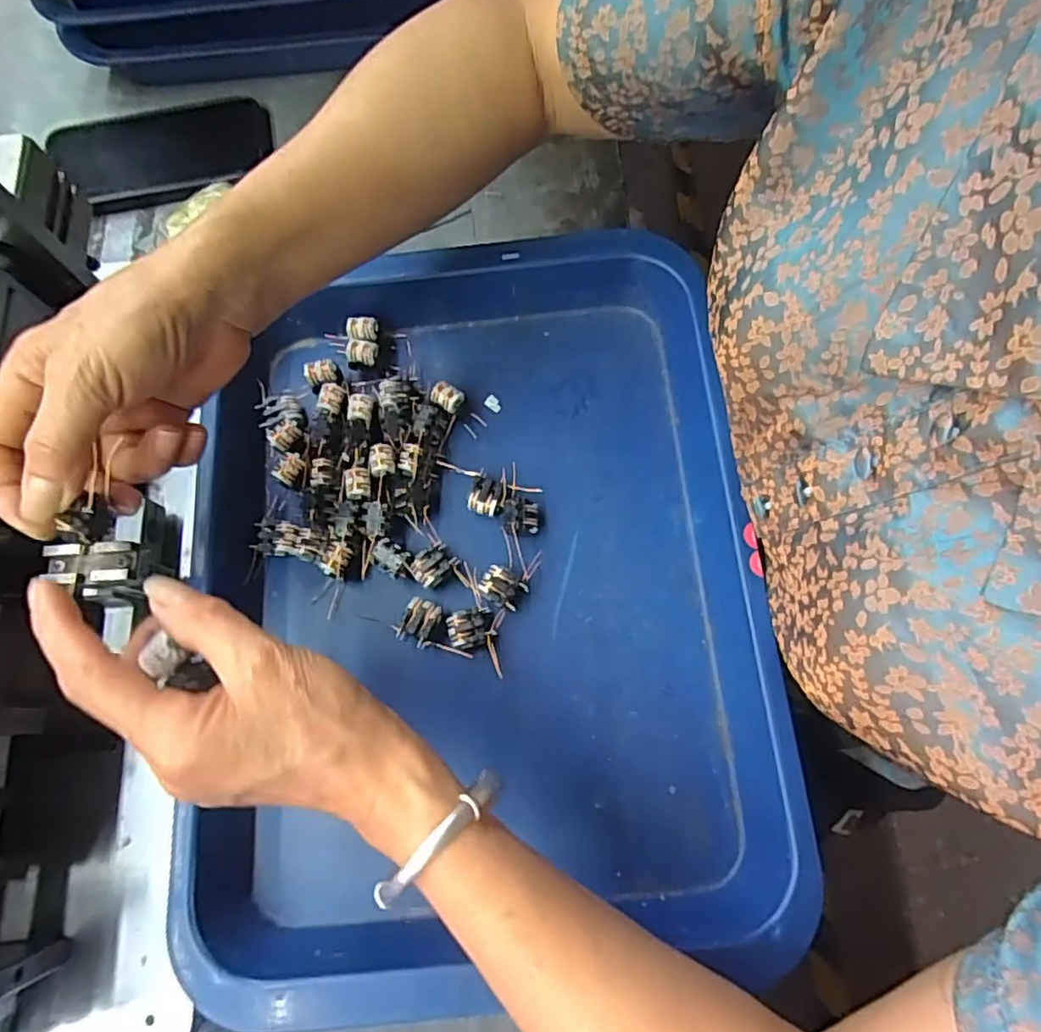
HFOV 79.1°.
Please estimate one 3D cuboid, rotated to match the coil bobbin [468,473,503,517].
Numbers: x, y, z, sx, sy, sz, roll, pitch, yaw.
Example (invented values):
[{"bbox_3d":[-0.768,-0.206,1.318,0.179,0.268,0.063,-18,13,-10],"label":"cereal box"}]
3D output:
[{"bbox_3d":[-0.018,-0.012,0.361,0.020,0.013,0.022,18,77,8],"label":"coil bobbin"}]

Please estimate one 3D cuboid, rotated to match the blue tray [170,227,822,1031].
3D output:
[{"bbox_3d":[-0.029,0.031,0.339,0.292,0.061,0.374,-5,75,2],"label":"blue tray"}]

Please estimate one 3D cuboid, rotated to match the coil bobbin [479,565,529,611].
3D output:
[{"bbox_3d":[-0.010,0.039,0.346,0.024,0.011,0.019,32,80,11],"label":"coil bobbin"}]

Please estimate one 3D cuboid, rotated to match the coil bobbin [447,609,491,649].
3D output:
[{"bbox_3d":[-0.028,0.061,0.340,0.022,0.012,0.019,-18,75,-1],"label":"coil bobbin"}]

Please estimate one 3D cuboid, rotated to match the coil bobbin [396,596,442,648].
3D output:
[{"bbox_3d":[-0.055,0.058,0.344,0.018,0.014,0.024,24,78,9],"label":"coil bobbin"}]

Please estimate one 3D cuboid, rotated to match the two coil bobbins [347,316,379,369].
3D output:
[{"bbox_3d":[-0.097,-0.106,0.388,0.019,0.015,0.032,-5,75,2],"label":"two coil bobbins"}]

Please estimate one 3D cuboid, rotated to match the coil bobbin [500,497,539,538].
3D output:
[{"bbox_3d":[0.000,0.000,0.353,0.021,0.015,0.020,-5,75,2],"label":"coil bobbin"}]

